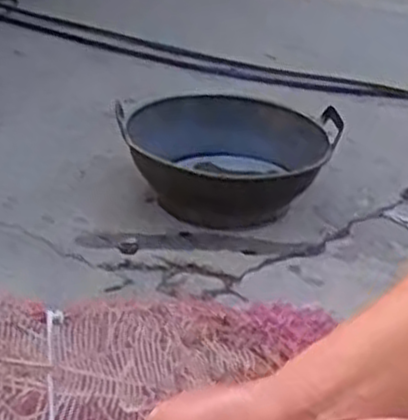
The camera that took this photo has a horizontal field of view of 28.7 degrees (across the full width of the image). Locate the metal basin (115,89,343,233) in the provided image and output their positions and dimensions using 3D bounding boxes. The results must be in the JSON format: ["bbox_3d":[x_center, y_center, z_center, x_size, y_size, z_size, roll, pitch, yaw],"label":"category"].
[{"bbox_3d":[0.041,-0.107,1.543,0.364,0.150,0.364,1,27,0],"label":"metal basin"}]

